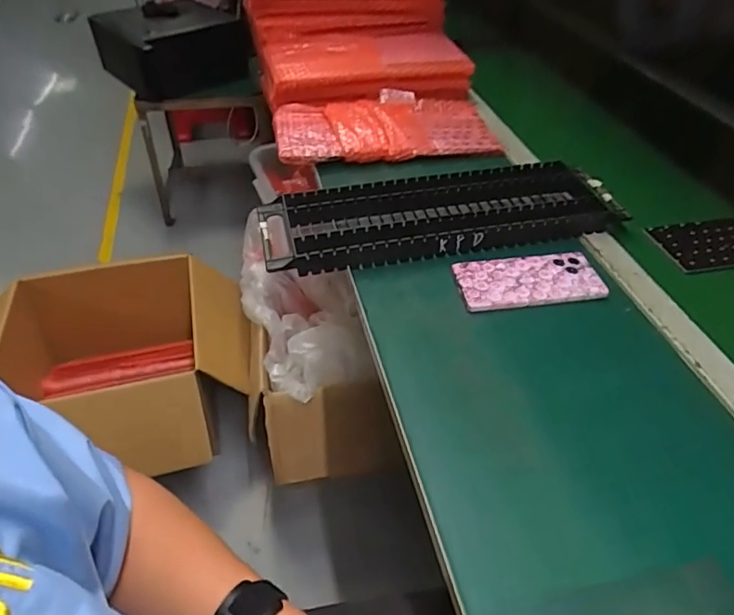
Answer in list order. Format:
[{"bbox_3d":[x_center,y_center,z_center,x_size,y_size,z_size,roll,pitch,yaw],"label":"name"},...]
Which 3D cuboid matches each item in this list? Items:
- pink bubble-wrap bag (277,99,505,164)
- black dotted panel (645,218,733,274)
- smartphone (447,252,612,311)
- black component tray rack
[{"bbox_3d":[0.028,-0.293,0.858,0.351,0.043,0.171,-9,45,-10],"label":"pink bubble-wrap bag"},{"bbox_3d":[0.457,-0.082,0.688,0.170,0.011,0.102,-10,45,-11],"label":"black dotted panel"},{"bbox_3d":[0.186,-0.031,0.614,0.166,0.011,0.074,-6,44,-9],"label":"smartphone"},{"bbox_3d":[0.091,-0.126,0.698,0.447,0.034,0.146,-9,45,-12],"label":"black component tray rack"}]

